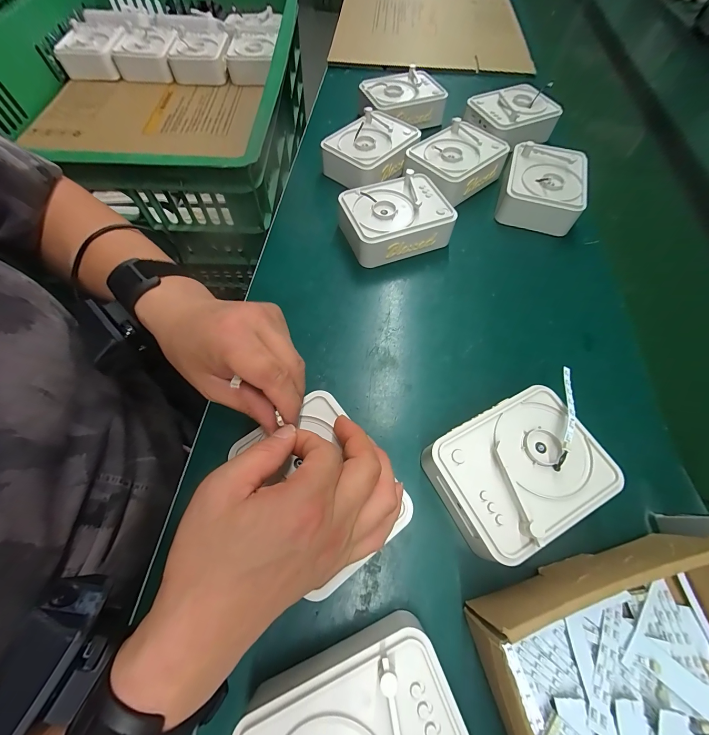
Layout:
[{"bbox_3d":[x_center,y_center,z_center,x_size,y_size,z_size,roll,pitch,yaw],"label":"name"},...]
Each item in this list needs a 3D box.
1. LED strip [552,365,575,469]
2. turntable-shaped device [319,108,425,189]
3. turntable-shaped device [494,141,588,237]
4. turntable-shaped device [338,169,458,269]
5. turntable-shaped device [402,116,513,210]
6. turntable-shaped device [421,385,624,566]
[{"bbox_3d":[0.174,0.035,0.246,0.007,0.020,0.096,22,65,8],"label":"LED strip"},{"bbox_3d":[0.028,-0.318,0.445,0.103,0.044,0.125,42,70,18],"label":"turntable-shaped device"},{"bbox_3d":[0.254,-0.248,0.416,0.099,0.052,0.116,19,65,8],"label":"turntable-shaped device"},{"bbox_3d":[0.051,-0.189,0.386,0.127,0.049,0.098,-20,66,-10],"label":"turntable-shaped device"},{"bbox_3d":[0.143,-0.294,0.433,0.148,0.039,0.101,-39,70,-18],"label":"turntable-shaped device"},{"bbox_3d":[0.130,0.083,0.250,0.130,0.047,0.099,-25,67,-13],"label":"turntable-shaped device"}]

